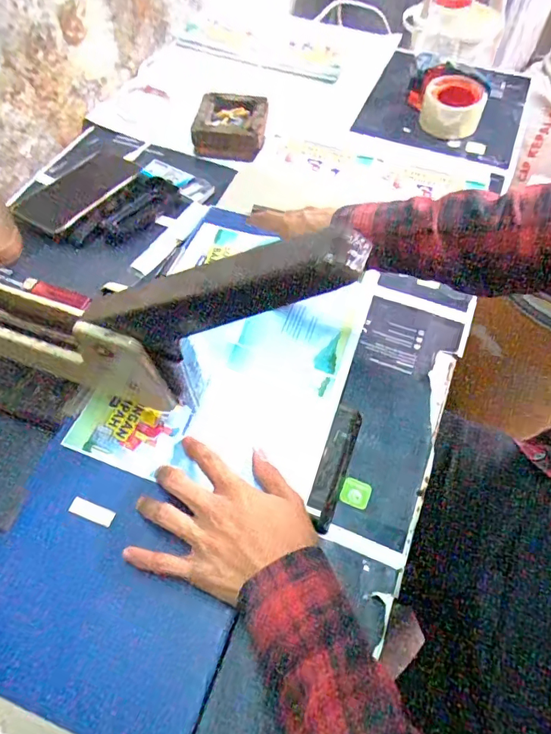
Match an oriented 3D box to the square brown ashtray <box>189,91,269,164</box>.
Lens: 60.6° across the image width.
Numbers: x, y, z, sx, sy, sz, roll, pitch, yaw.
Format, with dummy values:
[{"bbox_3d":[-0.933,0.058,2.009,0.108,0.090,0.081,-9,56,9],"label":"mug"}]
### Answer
[{"bbox_3d":[-0.063,-0.345,0.681,0.102,0.041,0.108,5,59,2],"label":"square brown ashtray"}]

